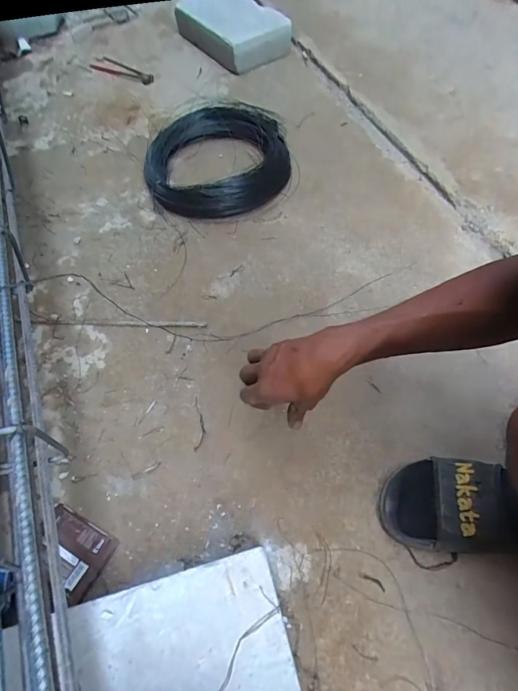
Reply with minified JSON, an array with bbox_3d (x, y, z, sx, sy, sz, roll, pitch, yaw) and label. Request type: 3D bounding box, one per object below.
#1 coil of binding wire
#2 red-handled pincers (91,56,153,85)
[{"bbox_3d":[-0.089,-0.399,0.833,0.293,0.074,0.300,-1,61,2],"label":"coil of binding wire"},{"bbox_3d":[-0.378,-0.764,1.068,0.218,0.017,0.071,33,67,19],"label":"red-handled pincers"}]

